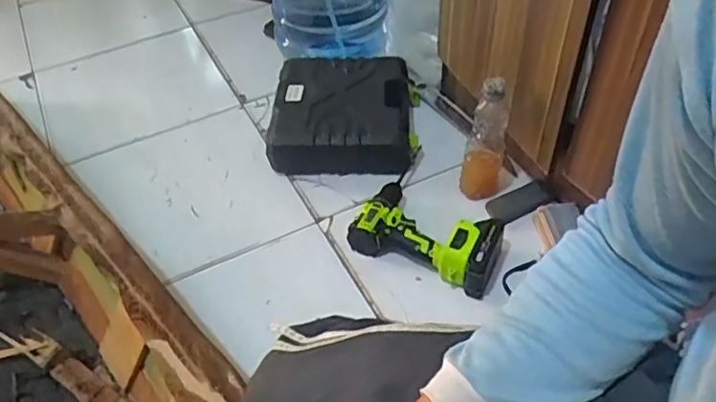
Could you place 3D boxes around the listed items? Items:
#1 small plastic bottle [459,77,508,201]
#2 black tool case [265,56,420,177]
[{"bbox_3d":[0.214,-0.094,0.990,0.065,0.241,0.054,8,47,11],"label":"small plastic bottle"},{"bbox_3d":[-0.022,-0.181,1.166,0.271,0.097,0.312,2,46,5],"label":"black tool case"}]

